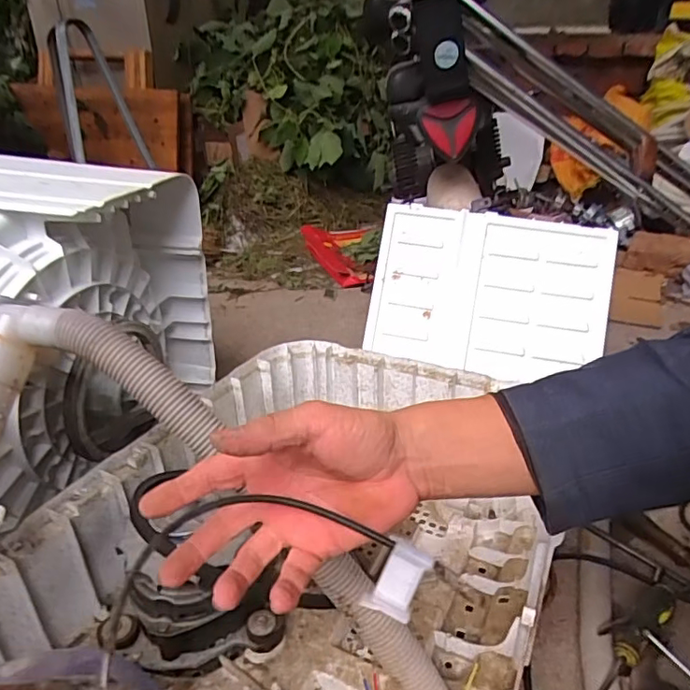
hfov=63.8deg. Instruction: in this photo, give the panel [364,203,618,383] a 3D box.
[{"bbox_3d":[0.221,-0.081,0.859,0.347,0.247,0.020,10,-3,10],"label":"panel"}]

